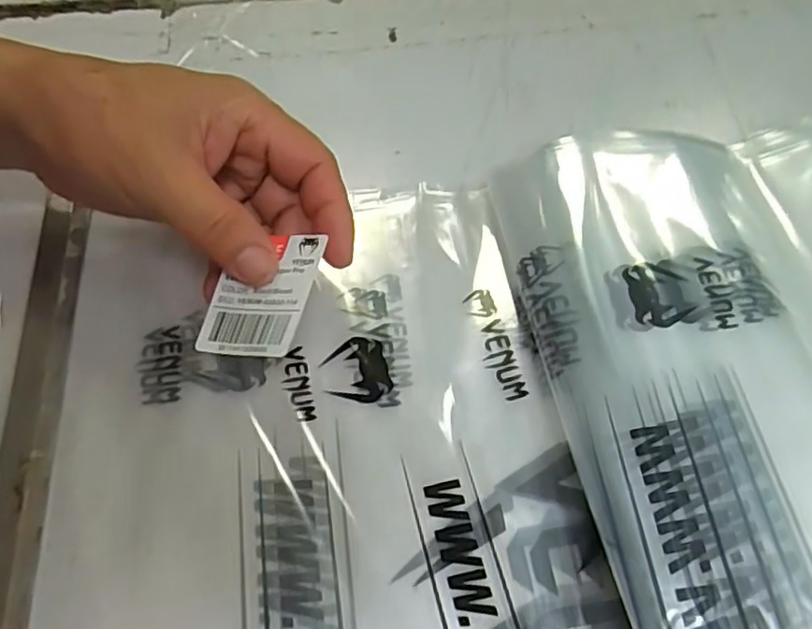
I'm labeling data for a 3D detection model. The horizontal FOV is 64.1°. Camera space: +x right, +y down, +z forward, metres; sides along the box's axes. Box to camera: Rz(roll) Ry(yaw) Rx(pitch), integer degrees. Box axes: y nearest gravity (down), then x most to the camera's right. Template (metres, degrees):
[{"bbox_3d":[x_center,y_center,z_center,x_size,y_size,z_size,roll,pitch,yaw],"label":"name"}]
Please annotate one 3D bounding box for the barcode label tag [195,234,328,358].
[{"bbox_3d":[-0.060,-0.007,0.264,0.045,0.004,0.053,3,64,24],"label":"barcode label tag"}]

